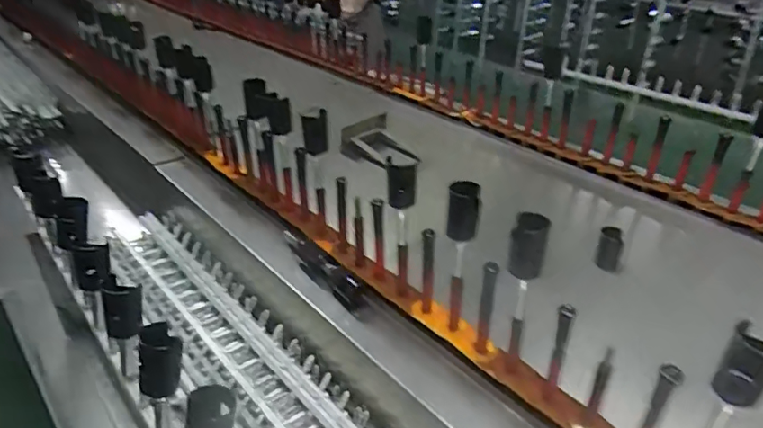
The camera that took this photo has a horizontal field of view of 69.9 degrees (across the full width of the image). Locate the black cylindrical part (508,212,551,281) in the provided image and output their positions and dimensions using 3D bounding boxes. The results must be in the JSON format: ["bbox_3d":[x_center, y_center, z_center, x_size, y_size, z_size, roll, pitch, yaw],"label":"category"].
[{"bbox_3d":[0.167,0.037,0.620,0.038,0.066,0.037,11,34,14],"label":"black cylindrical part"}]

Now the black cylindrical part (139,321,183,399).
[{"bbox_3d":[-0.228,0.147,0.566,0.043,0.051,0.068,-9,35,-16],"label":"black cylindrical part"}]

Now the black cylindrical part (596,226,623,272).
[{"bbox_3d":[0.406,0.064,0.967,0.045,0.065,0.051,17,36,22],"label":"black cylindrical part"}]

